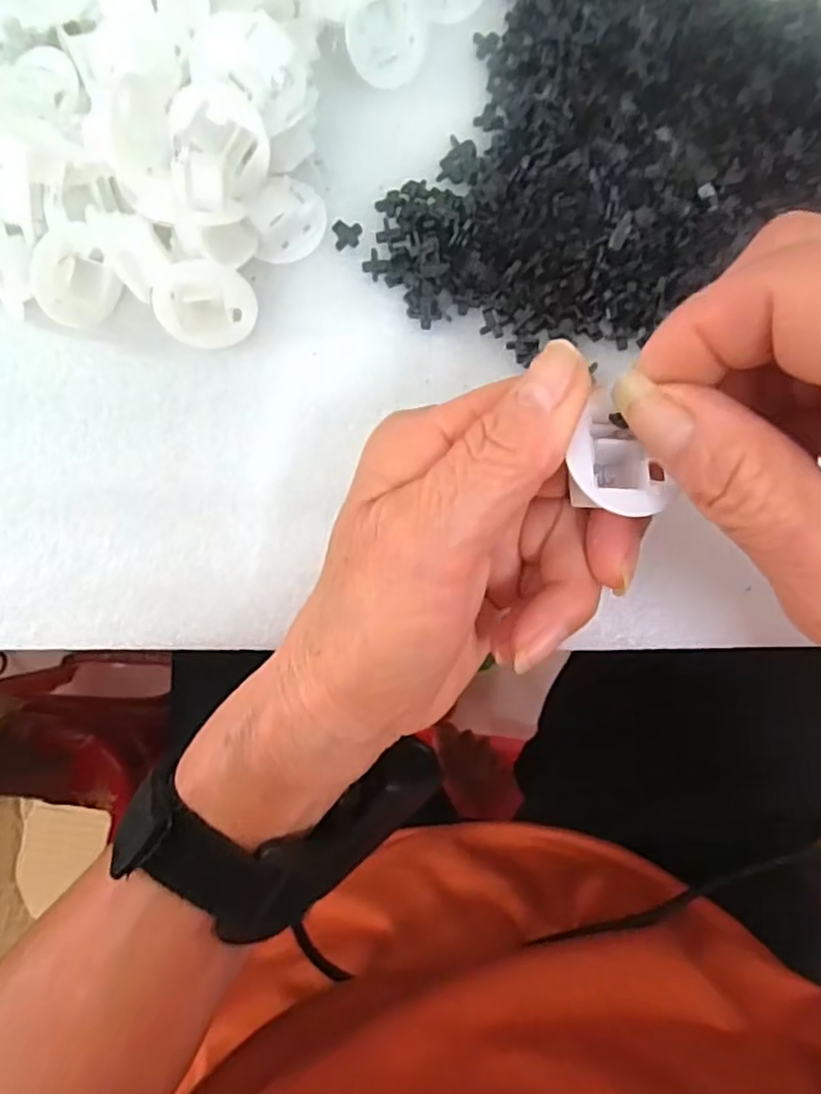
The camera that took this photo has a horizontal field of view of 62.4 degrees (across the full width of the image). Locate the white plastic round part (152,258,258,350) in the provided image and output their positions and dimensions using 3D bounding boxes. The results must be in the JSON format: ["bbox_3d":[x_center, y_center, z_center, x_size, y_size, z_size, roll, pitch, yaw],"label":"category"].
[{"bbox_3d":[-0.070,-0.083,0.233,0.032,0.029,0.011,-17,45,1],"label":"white plastic round part"}]

